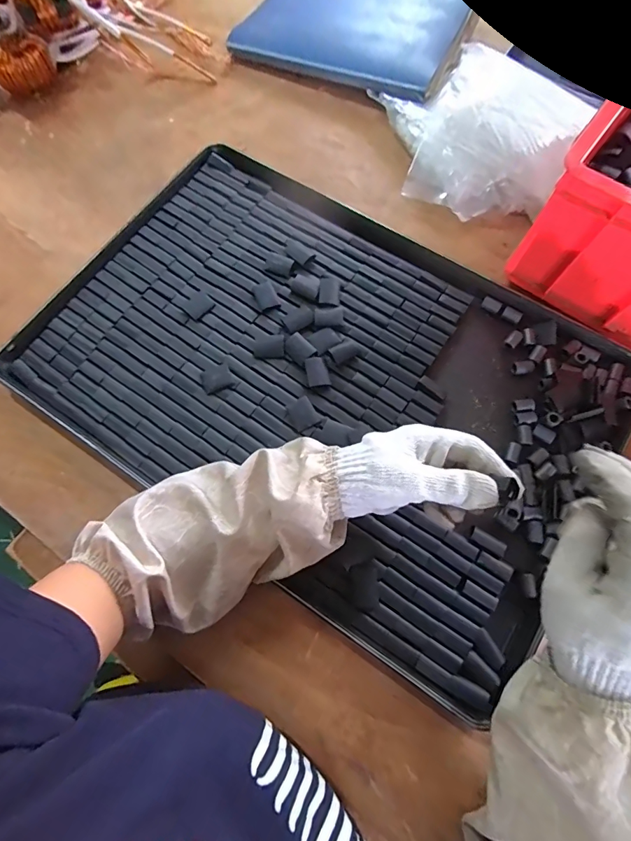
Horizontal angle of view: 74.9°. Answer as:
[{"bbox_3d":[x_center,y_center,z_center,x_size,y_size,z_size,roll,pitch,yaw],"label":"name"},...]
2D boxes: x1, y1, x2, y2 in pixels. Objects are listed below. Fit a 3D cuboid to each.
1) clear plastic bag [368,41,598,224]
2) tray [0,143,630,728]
[{"bbox_3d":[0.197,-0.380,0.527,0.260,0.059,0.231,29,75,10],"label":"clear plastic bag"},{"bbox_3d":[0.004,-0.057,0.440,0.574,0.023,0.397,32,76,11],"label":"tray"}]

